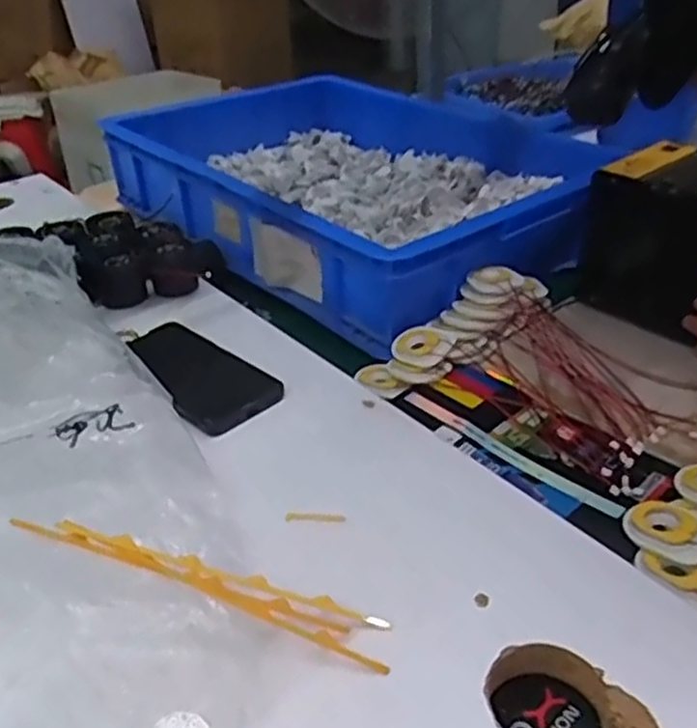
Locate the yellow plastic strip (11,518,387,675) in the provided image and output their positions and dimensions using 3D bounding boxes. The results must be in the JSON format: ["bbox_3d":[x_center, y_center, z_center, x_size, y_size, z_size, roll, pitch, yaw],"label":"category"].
[{"bbox_3d":[-0.078,0.118,0.404,0.203,0.006,0.031,20,35,2],"label":"yellow plastic strip"}]

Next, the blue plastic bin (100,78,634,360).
[{"bbox_3d":[0.021,-0.246,0.967,0.453,0.129,0.616,-27,40,-33],"label":"blue plastic bin"}]

